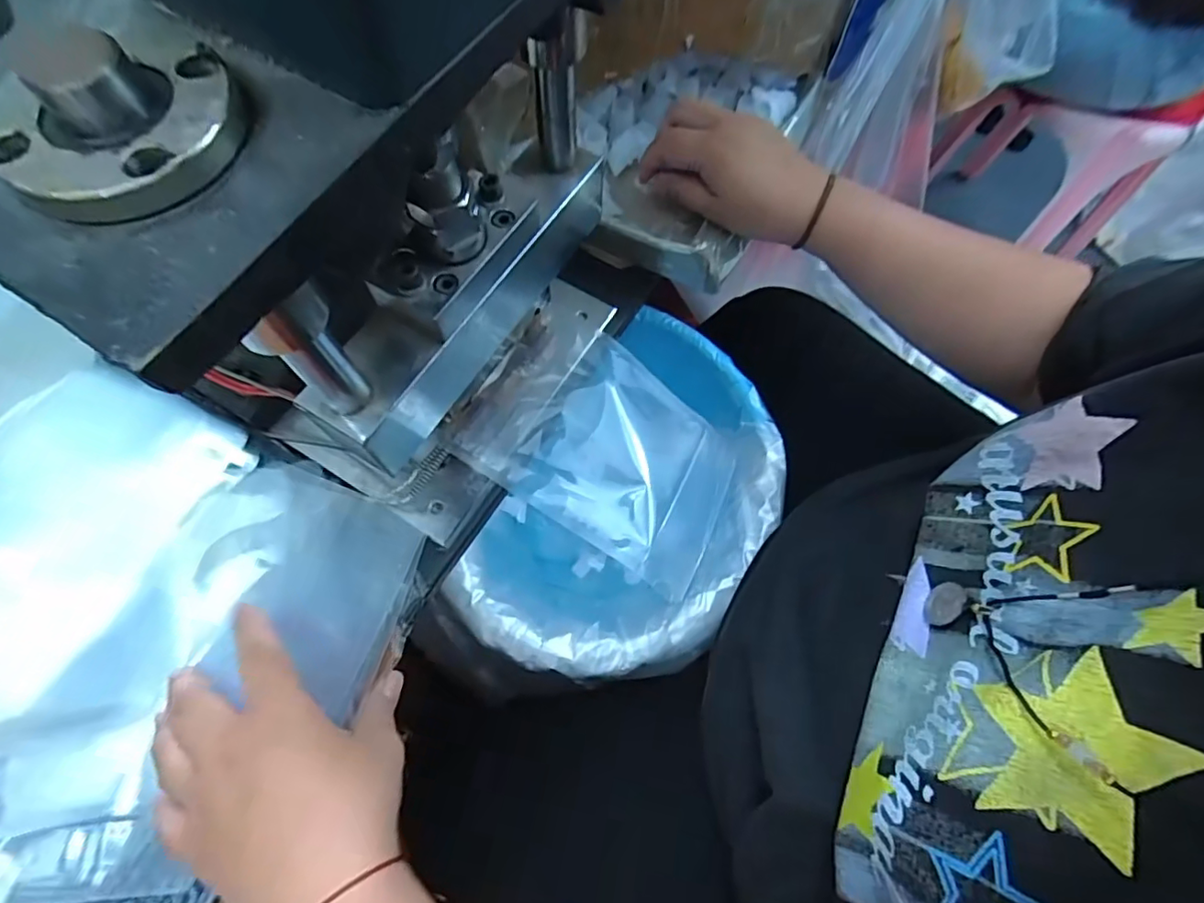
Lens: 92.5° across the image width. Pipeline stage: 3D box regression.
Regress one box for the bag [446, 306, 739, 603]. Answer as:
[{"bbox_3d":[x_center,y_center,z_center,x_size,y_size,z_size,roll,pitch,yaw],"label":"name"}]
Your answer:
[{"bbox_3d":[0.004,-0.005,0.378,0.171,0.034,0.123,31,71,10],"label":"bag"}]

